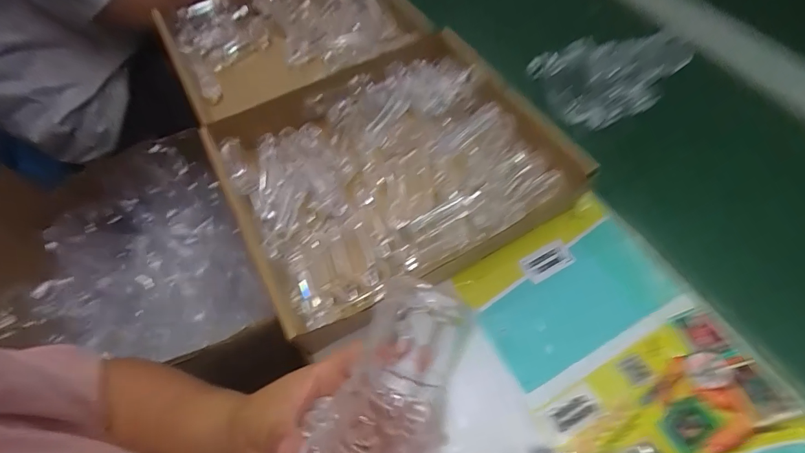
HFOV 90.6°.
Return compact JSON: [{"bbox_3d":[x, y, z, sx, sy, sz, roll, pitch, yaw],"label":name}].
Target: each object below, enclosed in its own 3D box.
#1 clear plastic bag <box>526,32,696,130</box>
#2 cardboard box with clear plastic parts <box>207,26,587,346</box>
[{"bbox_3d":[0.271,-0.198,0.493,0.185,0.058,0.122,-28,63,-14],"label":"clear plastic bag"},{"bbox_3d":[-0.012,-0.068,0.426,0.328,0.056,0.277,-26,62,-13],"label":"cardboard box with clear plastic parts"}]

